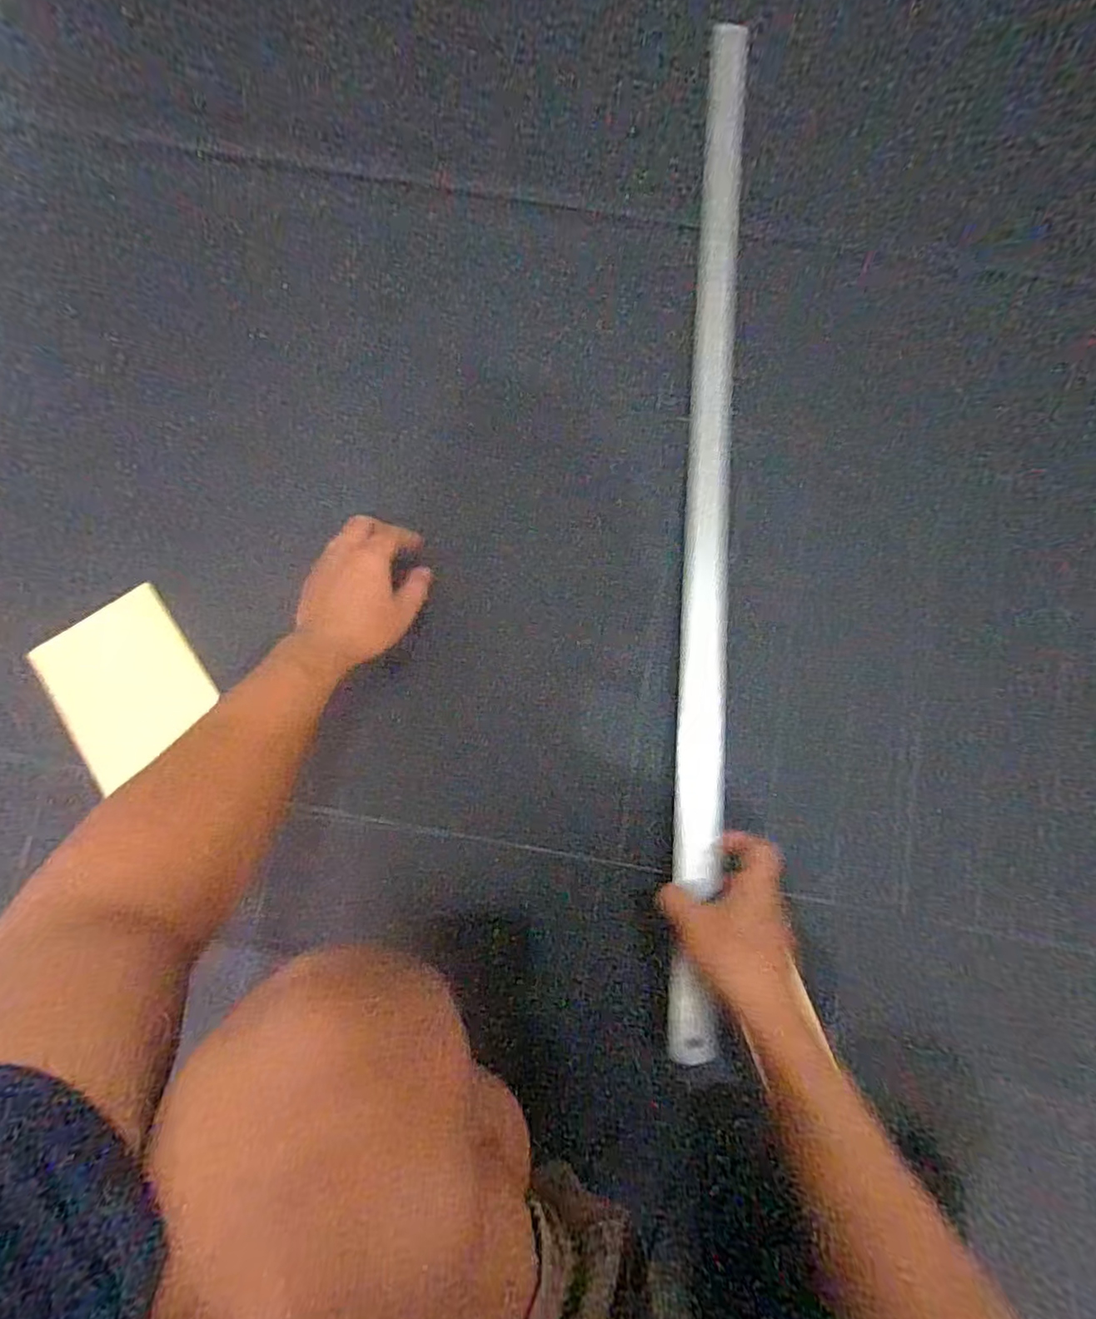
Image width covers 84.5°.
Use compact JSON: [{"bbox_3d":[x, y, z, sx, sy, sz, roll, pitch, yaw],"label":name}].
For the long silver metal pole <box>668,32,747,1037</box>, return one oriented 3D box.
[{"bbox_3d":[0.156,-0.189,0.568,0.042,0.019,0.999,6,78,-1],"label":"long silver metal pole"}]

